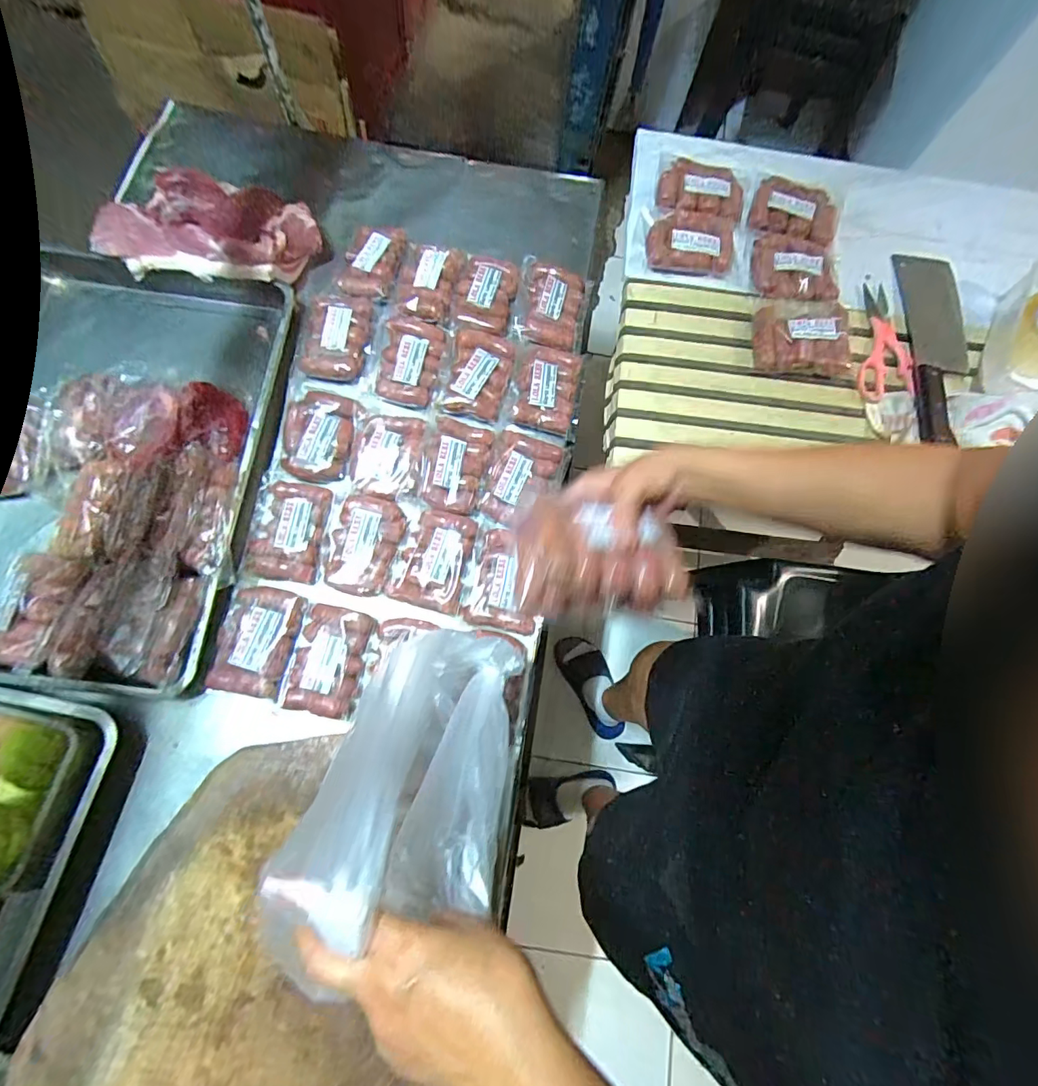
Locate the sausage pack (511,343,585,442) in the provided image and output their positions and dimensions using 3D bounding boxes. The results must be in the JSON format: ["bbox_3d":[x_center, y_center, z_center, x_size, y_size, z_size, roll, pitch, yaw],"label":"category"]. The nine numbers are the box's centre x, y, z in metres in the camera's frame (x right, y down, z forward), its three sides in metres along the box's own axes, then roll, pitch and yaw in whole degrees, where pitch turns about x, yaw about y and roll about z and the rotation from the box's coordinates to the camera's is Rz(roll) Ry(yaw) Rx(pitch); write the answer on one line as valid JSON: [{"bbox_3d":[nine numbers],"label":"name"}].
[{"bbox_3d":[0.042,-0.232,0.723,0.095,0.028,0.130,11,73,-2],"label":"sausage pack"}]

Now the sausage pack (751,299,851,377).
[{"bbox_3d":[0.393,-0.290,0.688,0.139,0.032,0.116,1,74,-5],"label":"sausage pack"}]

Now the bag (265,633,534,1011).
[{"bbox_3d":[-0.074,0.183,0.416,0.133,0.274,0.093,15,110,4],"label":"bag"}]

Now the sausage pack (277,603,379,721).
[{"bbox_3d":[-0.238,0.145,0.608,0.091,0.029,0.127,12,73,-1],"label":"sausage pack"}]

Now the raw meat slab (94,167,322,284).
[{"bbox_3d":[-0.449,-0.452,0.722,0.274,0.069,0.178,14,71,-1],"label":"raw meat slab"}]

